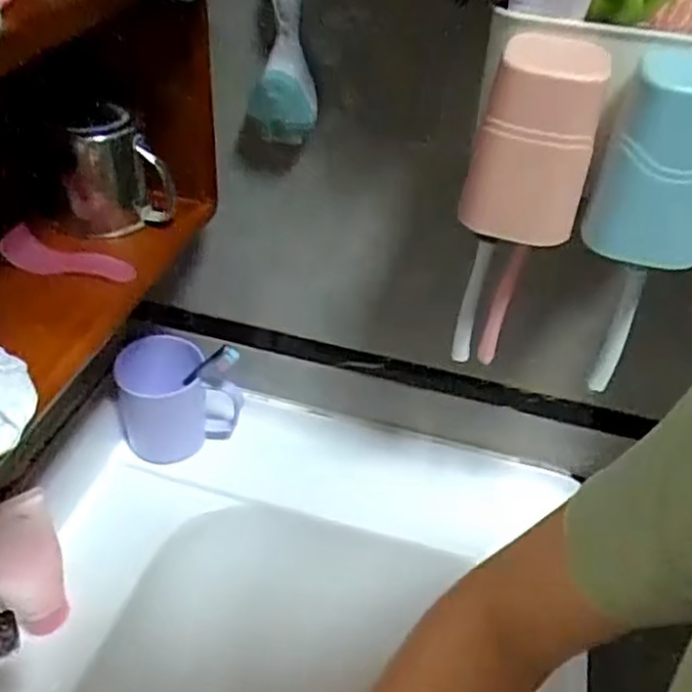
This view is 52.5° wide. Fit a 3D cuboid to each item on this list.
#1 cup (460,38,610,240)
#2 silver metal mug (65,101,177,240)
[{"bbox_3d":[0.102,-0.110,0.378,0.058,0.096,0.053,17,42,13],"label":"cup"},{"bbox_3d":[-0.168,-0.134,0.513,0.074,0.095,0.052,-6,42,-13],"label":"silver metal mug"}]

